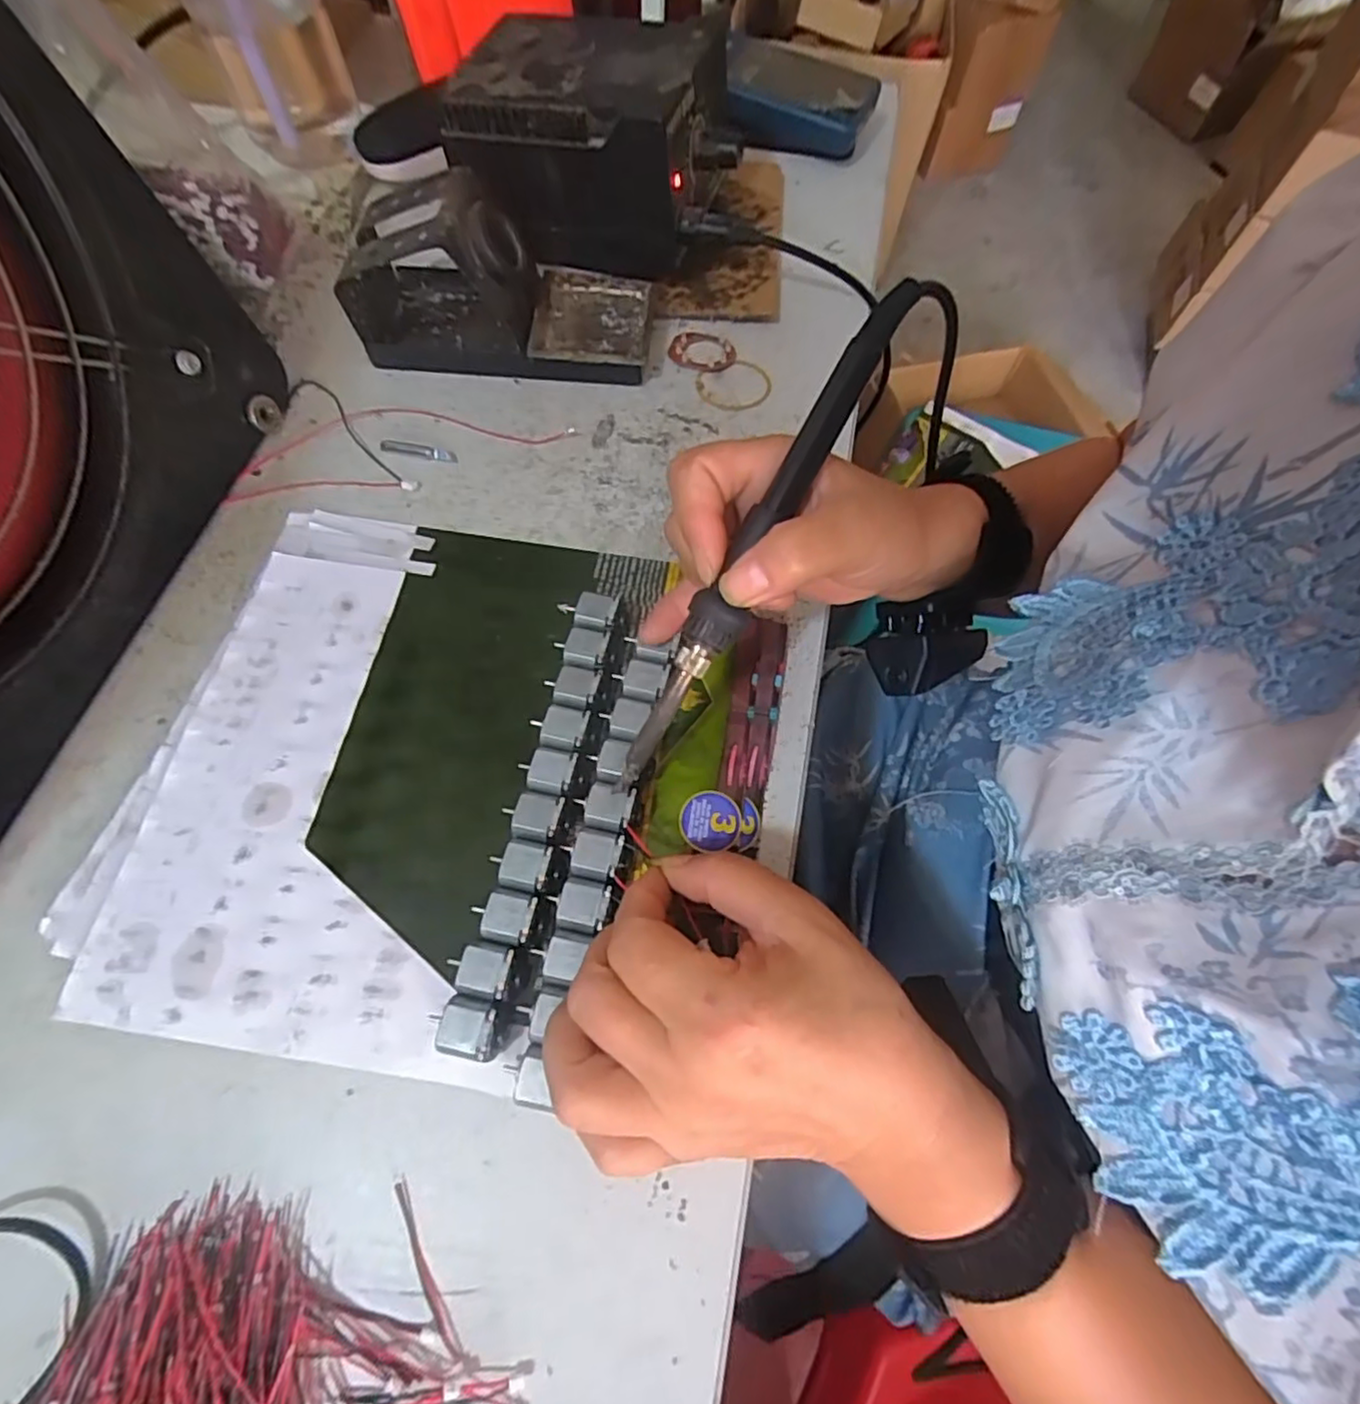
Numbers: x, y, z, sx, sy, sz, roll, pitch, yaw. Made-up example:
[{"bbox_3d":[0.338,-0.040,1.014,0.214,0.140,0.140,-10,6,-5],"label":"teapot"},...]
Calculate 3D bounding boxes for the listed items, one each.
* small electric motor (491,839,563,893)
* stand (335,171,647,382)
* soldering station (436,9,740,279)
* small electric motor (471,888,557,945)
[{"bbox_3d":[-0.061,0.065,0.258,0.027,0.013,0.018,11,66,2],"label":"small electric motor"},{"bbox_3d":[-0.101,-0.239,0.368,0.162,0.074,0.073,6,66,0],"label":"stand"},{"bbox_3d":[-0.050,-0.337,0.399,0.160,0.094,0.107,14,66,4],"label":"soldering station"},{"bbox_3d":[-0.064,0.082,0.249,0.029,0.012,0.019,3,66,-1],"label":"small electric motor"}]

